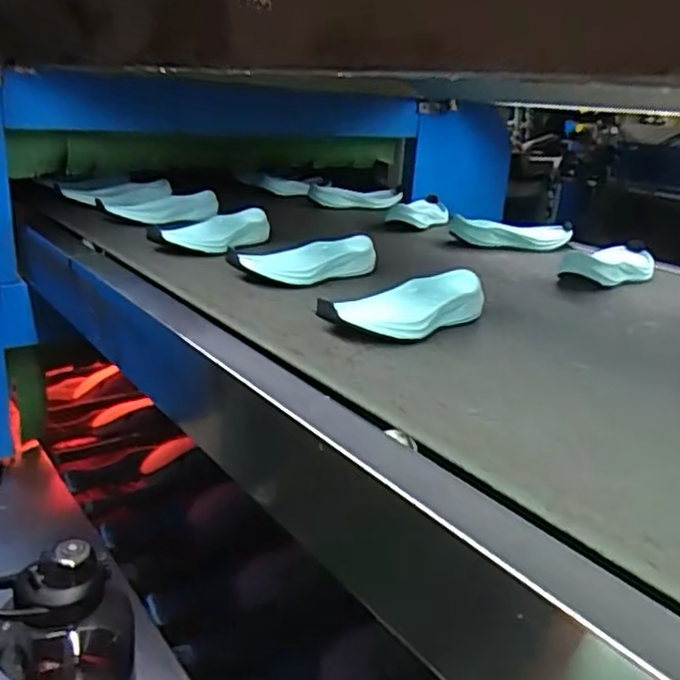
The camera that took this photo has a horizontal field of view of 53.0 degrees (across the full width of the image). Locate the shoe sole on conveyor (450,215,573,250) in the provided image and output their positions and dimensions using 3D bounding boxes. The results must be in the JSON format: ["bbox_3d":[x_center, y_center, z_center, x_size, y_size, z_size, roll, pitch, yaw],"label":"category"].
[{"bbox_3d":[0.284,-0.179,1.130,0.196,0.035,0.075,7,19,8],"label":"shoe sole on conveyor"}]

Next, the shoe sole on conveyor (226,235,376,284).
[{"bbox_3d":[-0.039,-0.096,0.843,0.182,0.042,0.079,-3,20,-20],"label":"shoe sole on conveyor"}]

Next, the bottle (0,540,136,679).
[{"bbox_3d":[-0.265,0.307,0.637,0.123,0.221,0.097,-8,22,-32],"label":"bottle"}]

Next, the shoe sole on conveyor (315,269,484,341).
[{"bbox_3d":[0.074,-0.033,0.691,0.192,0.035,0.076,-13,25,-41],"label":"shoe sole on conveyor"}]

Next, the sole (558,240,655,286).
[{"bbox_3d":[0.374,-0.105,0.933,0.083,0.042,0.185,18,23,35],"label":"sole"}]

